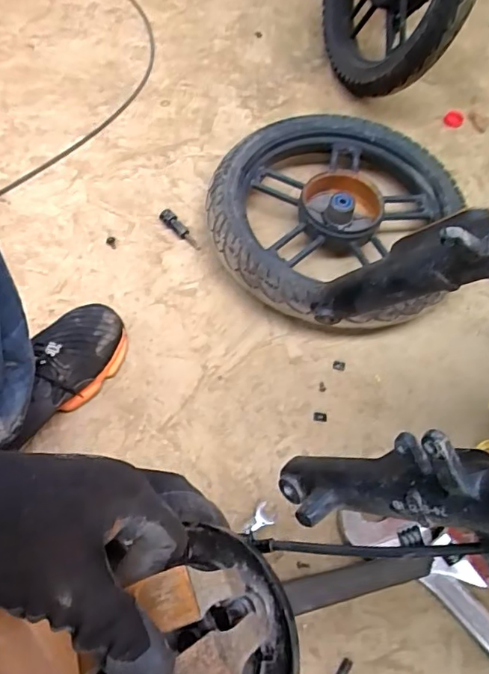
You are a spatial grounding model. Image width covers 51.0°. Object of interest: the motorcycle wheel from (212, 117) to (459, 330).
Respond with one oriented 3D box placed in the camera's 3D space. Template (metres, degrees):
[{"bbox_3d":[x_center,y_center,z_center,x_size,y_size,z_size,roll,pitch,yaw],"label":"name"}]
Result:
[{"bbox_3d":[0.126,-0.176,0.763,0.337,0.080,0.365,1,61,-3],"label":"motorcycle wheel"}]

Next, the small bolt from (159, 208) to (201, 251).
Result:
[{"bbox_3d":[-0.097,-0.163,0.782,0.018,0.014,0.082,-41,84,-23],"label":"small bolt"}]

